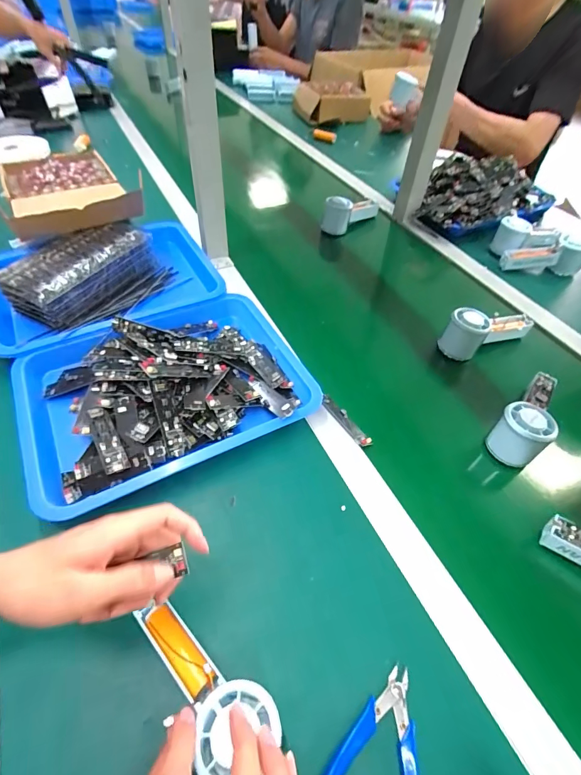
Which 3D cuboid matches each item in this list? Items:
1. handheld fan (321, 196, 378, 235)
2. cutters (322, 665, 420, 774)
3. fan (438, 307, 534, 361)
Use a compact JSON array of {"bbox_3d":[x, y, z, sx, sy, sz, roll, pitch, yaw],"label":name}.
[{"bbox_3d":[0.130,-0.386,0.841,0.051,0.071,0.140,38,57,26],"label":"handheld fan"},{"bbox_3d":[0.069,0.274,0.287,0.078,0.009,0.109,22,51,15],"label":"cutters"},{"bbox_3d":[0.307,-0.091,0.598,0.160,0.066,0.049,-18,53,-18],"label":"fan"}]

